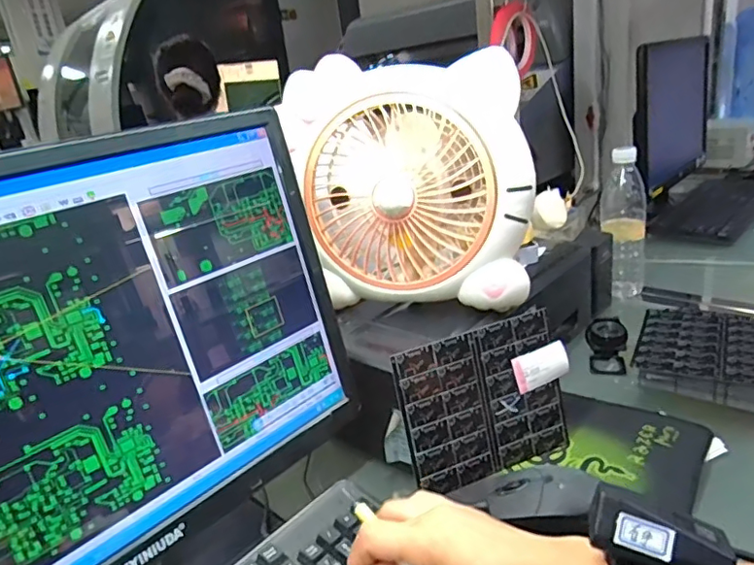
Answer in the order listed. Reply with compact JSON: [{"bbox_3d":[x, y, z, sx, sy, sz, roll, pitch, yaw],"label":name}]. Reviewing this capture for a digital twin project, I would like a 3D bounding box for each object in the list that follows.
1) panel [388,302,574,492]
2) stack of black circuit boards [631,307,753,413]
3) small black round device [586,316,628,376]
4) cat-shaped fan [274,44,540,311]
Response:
[{"bbox_3d":[0.106,0.115,0.527,0.166,0.142,0.004,-15,9,-19],"label":"panel"},{"bbox_3d":[0.406,0.092,0.628,0.191,0.059,0.152,6,24,32],"label":"stack of black circuit boards"},{"bbox_3d":[0.289,0.080,0.695,0.047,0.062,0.057,0,22,20],"label":"small black round device"},{"bbox_3d":[0.045,-0.103,0.583,0.243,0.234,0.119,2,22,23],"label":"cat-shaped fan"}]

